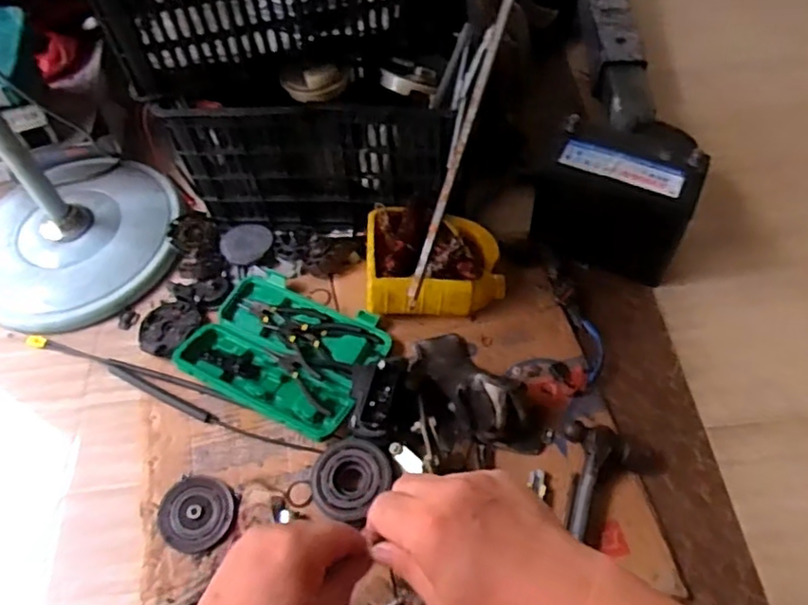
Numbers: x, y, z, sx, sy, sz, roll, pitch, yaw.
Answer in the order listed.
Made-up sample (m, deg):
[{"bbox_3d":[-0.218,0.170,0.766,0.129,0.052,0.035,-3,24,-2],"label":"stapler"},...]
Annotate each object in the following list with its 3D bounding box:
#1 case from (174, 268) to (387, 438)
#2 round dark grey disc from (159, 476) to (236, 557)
[{"bbox_3d":[-0.187,0.071,1.006,0.291,0.045,0.218,25,62,18],"label":"case"},{"bbox_3d":[-0.288,0.295,0.883,0.098,0.016,0.099,-2,57,3],"label":"round dark grey disc"}]

